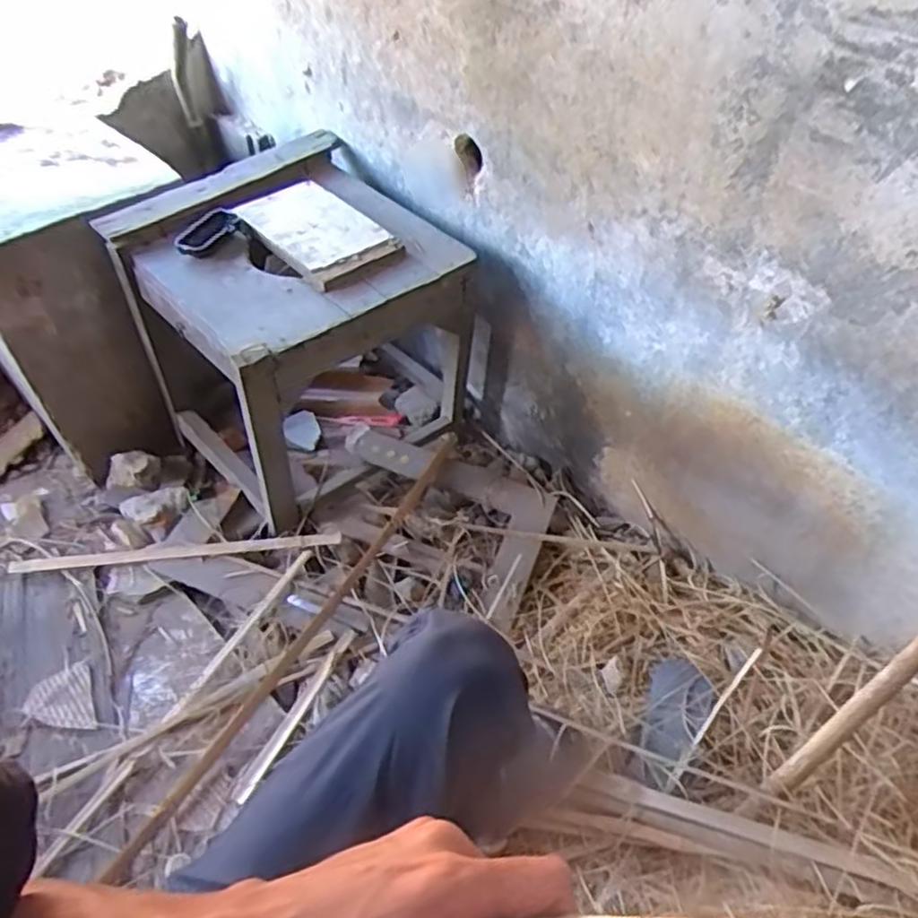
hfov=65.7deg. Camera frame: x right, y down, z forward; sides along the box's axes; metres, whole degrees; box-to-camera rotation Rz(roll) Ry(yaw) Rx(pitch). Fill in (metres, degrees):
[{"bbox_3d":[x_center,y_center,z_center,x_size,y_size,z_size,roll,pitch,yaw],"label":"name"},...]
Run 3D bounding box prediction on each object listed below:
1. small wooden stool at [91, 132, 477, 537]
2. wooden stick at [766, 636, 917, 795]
[{"bbox_3d":[-0.273,-0.225,1.266,0.487,0.434,0.478,-28,54,-22],"label":"small wooden stool"},{"bbox_3d":[0.513,0.224,0.801,0.024,0.454,0.026,12,29,-50],"label":"wooden stick"}]

